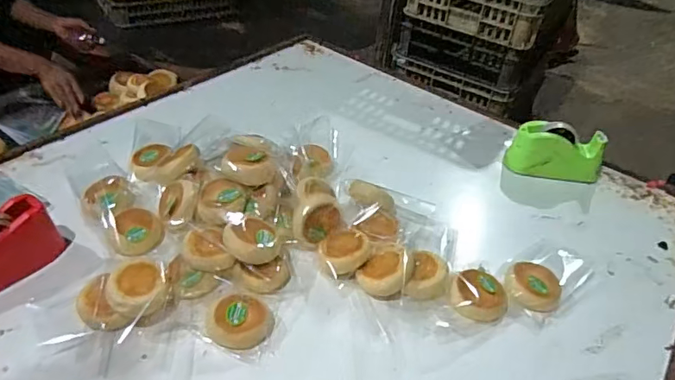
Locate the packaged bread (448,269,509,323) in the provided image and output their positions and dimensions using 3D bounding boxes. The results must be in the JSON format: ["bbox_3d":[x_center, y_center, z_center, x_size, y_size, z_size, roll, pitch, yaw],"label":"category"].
[{"bbox_3d":[0.235,0.170,0.814,0.096,0.040,0.089,15,42,12],"label":"packaged bread"}]

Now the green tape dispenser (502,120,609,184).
[{"bbox_3d":[0.498,-0.082,1.125,0.206,0.113,0.078,11,41,7],"label":"green tape dispenser"}]

